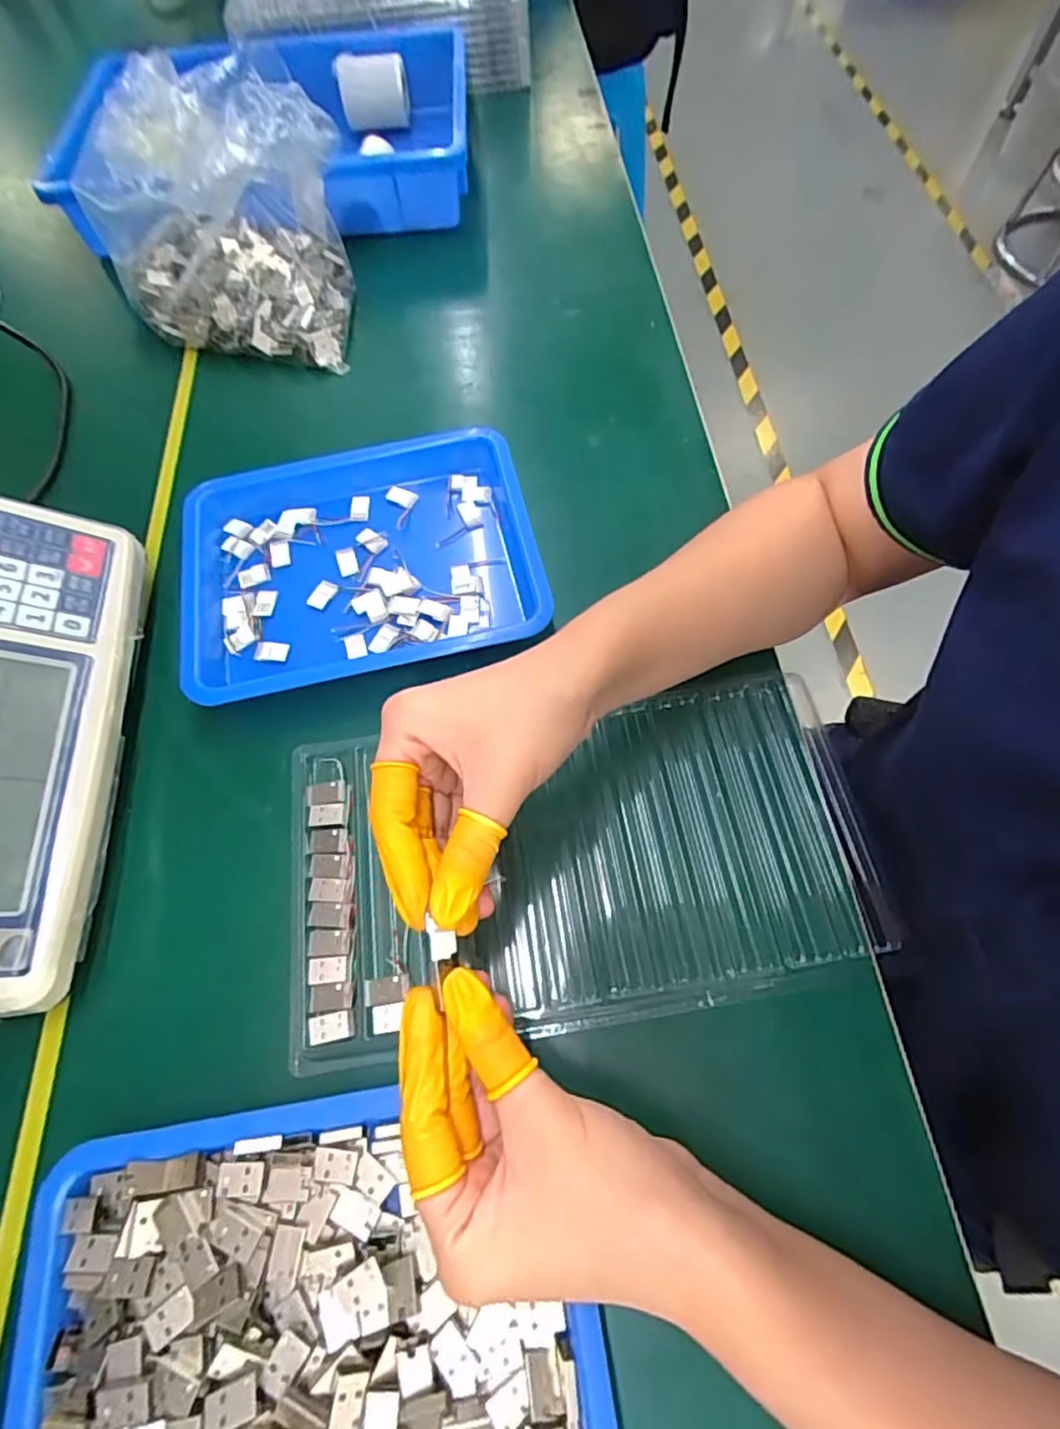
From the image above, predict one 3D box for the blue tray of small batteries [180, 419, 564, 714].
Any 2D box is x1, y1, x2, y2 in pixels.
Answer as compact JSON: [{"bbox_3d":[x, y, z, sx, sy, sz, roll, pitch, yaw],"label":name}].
[{"bbox_3d":[-0.109,-0.095,0.400,0.221,0.026,0.166,-12,64,-3],"label":"blue tray of small batteries"}]

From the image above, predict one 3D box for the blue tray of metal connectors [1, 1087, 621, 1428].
[{"bbox_3d":[-0.083,0.243,0.237,0.216,0.030,0.167,-9,64,-2],"label":"blue tray of metal connectors"}]

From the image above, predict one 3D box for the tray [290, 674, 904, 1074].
[{"bbox_3d":[0.024,0.071,0.331,0.291,0.012,0.155,-9,64,-2],"label":"tray"}]

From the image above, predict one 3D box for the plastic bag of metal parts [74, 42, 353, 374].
[{"bbox_3d":[-0.234,-0.371,0.486,0.172,0.141,0.151,1,64,3],"label":"plastic bag of metal parts"}]

